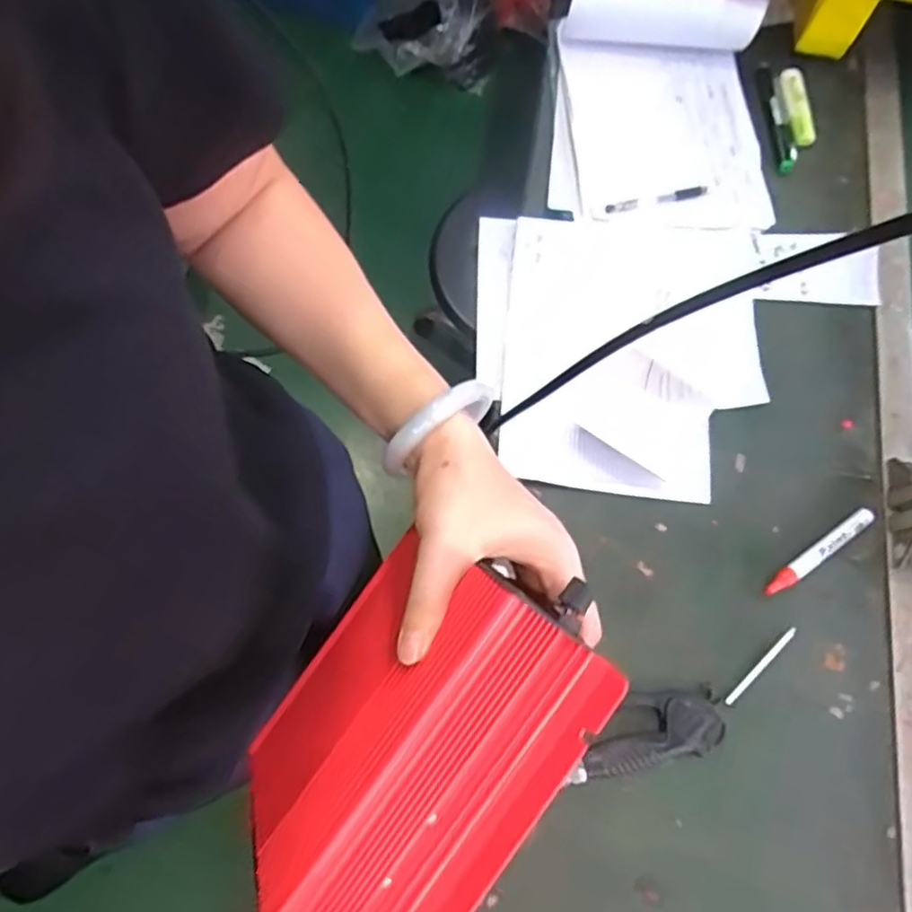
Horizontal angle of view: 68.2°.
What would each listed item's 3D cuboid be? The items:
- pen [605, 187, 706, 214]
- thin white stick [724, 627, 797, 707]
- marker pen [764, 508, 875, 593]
[{"bbox_3d":[0.221,-0.282,0.742,0.116,0.007,0.012,-12,73,-6],"label":"pen"},{"bbox_3d":[0.275,0.190,0.608,0.093,0.004,0.007,-40,77,-14],"label":"thin white stick"},{"bbox_3d":[0.345,0.092,0.643,0.132,0.018,0.016,-32,76,-12],"label":"marker pen"}]

